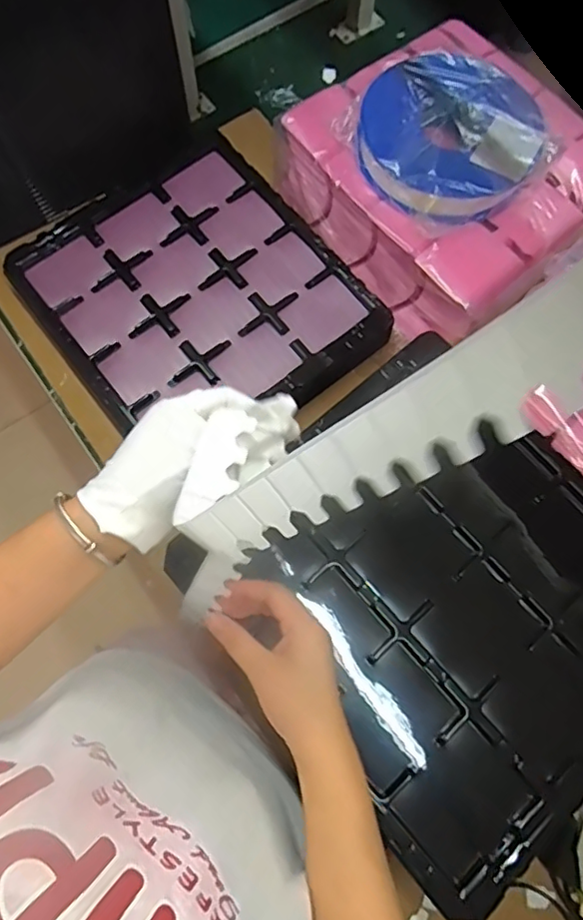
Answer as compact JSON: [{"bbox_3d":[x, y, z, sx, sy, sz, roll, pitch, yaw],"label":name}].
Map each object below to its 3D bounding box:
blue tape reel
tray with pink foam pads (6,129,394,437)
[{"bbox_3d":[0.181,-0.370,0.658,0.197,0.036,0.209,0,73,-1],"label":"blue tape reel"},{"bbox_3d":[-0.114,-0.200,0.715,0.333,0.034,0.378,-39,78,-11],"label":"tray with pink foam pads"}]

